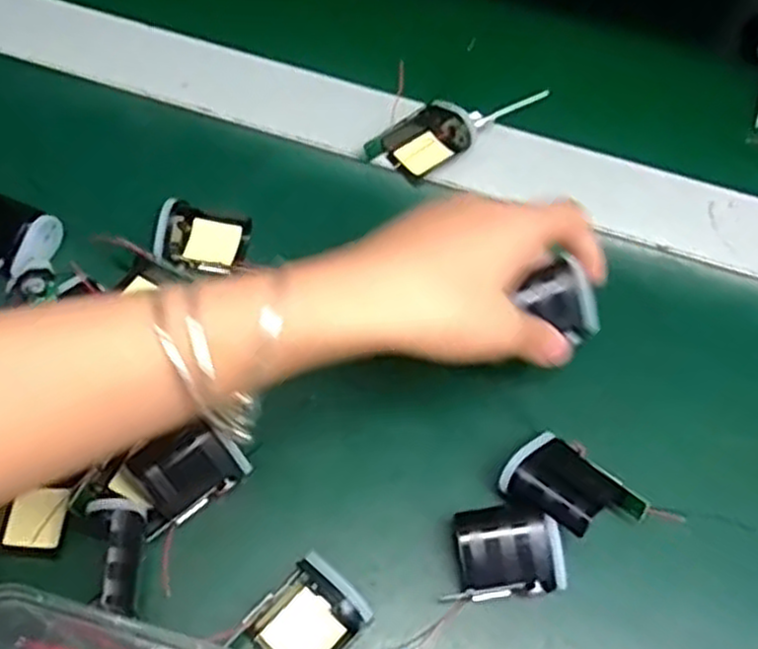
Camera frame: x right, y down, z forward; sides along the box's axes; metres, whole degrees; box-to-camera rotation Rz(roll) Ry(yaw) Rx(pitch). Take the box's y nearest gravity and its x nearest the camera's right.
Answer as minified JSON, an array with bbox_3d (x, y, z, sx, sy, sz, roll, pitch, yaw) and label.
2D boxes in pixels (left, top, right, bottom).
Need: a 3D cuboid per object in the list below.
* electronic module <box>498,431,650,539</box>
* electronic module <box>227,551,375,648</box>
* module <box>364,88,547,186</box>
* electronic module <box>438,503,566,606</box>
[{"bbox_3d":[0.081,0.070,0.328,0.054,0.030,0.036,36,69,15],"label":"electronic module"},{"bbox_3d":[-0.030,0.119,0.310,0.035,0.015,0.046,40,70,16],"label":"electronic module"},{"bbox_3d":[0.041,-0.108,0.426,0.096,0.021,0.037,-37,71,-17],"label":"module"},{"bbox_3d":[0.051,0.094,0.321,0.045,0.023,0.035,-4,65,-3],"label":"electronic module"}]

